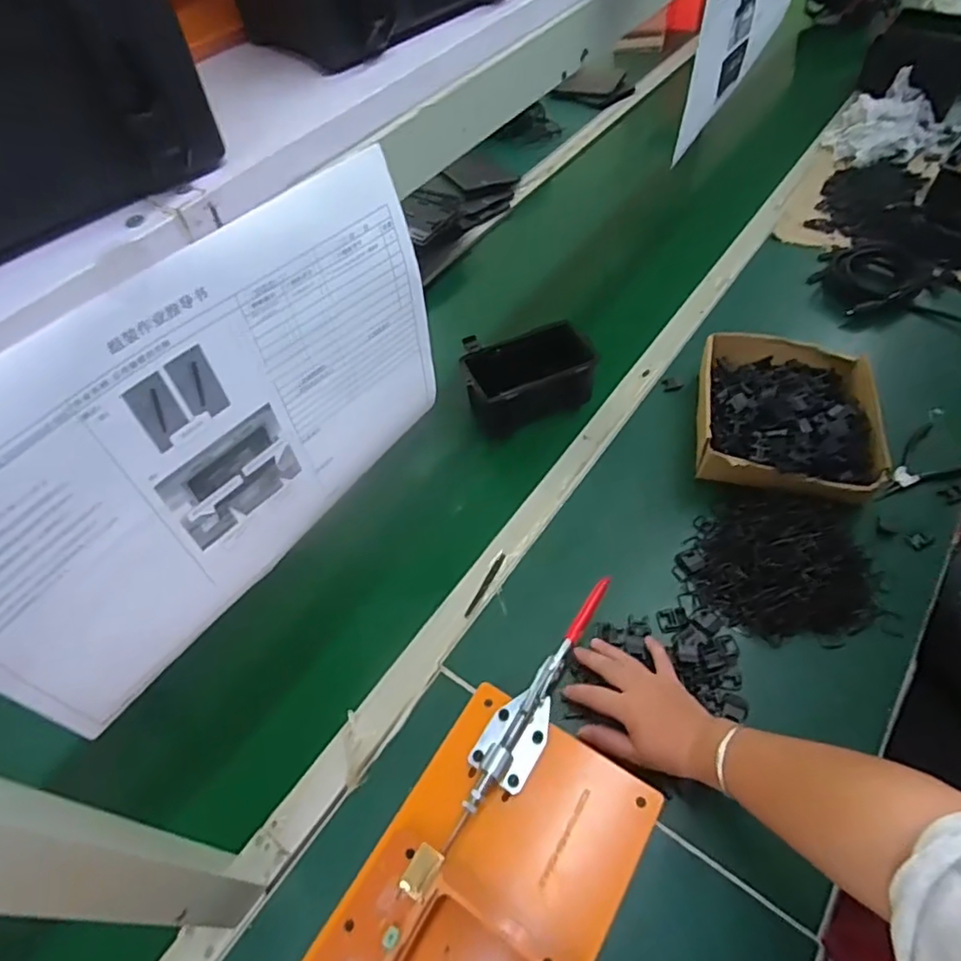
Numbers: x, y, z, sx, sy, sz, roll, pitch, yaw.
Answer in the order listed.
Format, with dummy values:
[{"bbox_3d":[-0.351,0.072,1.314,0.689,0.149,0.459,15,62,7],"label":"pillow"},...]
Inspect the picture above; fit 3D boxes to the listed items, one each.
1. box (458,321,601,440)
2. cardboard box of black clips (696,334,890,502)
[{"bbox_3d":[0.066,-0.149,0.872,0.167,0.095,0.111,-19,54,-8],"label":"box"},{"bbox_3d":[0.388,-0.086,0.789,0.215,0.067,0.263,7,55,10],"label":"cardboard box of black clips"}]

